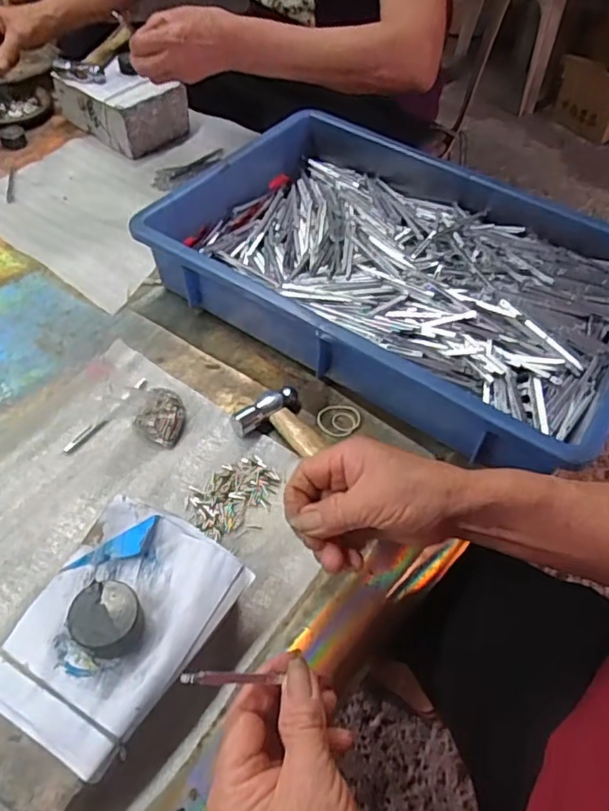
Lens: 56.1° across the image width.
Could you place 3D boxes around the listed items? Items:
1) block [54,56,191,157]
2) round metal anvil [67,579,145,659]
[{"bbox_3d":[-0.238,-0.398,0.750,0.146,0.073,0.100,35,58,22],"label":"block"},{"bbox_3d":[-0.112,0.122,0.326,0.037,0.021,0.036,1,52,-2],"label":"round metal anvil"}]

